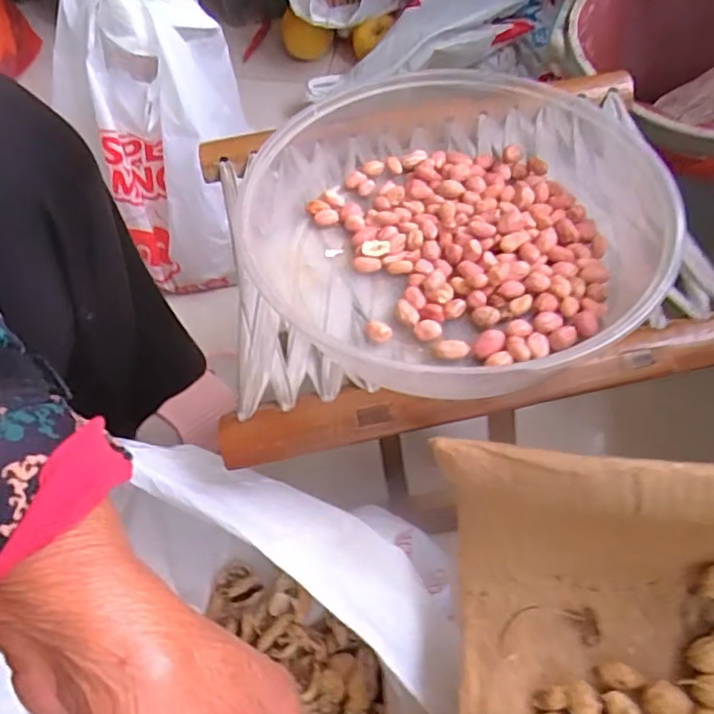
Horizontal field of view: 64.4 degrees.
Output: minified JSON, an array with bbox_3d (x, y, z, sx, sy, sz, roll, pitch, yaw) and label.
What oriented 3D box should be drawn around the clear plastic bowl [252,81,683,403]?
[{"bbox_3d":[0.068,-0.100,0.356,0.266,0.053,0.245,-1,64,2],"label":"clear plastic bowl"}]

